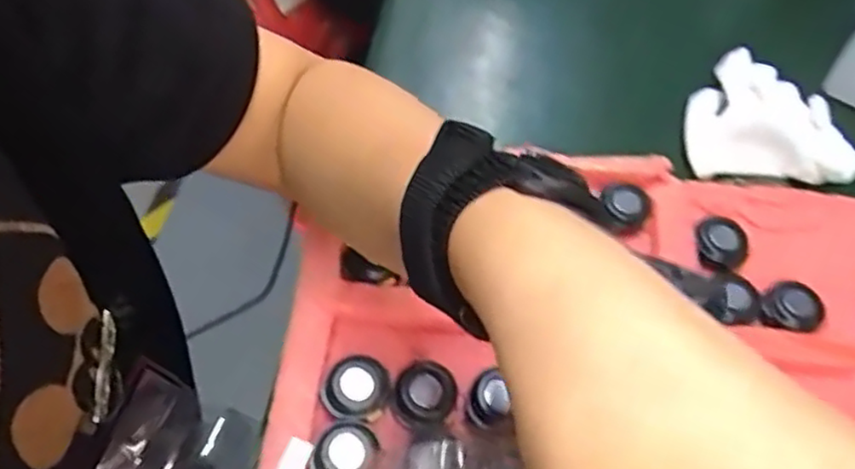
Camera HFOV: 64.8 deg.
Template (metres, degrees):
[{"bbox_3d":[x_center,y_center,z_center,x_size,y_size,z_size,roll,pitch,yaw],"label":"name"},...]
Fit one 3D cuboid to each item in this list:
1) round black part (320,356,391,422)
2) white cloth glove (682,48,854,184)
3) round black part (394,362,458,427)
[{"bbox_3d":[-0.032,0.069,0.301,0.029,0.007,0.027,1,57,-1],"label":"round black part"},{"bbox_3d":[0.209,-0.076,0.421,0.102,0.025,0.088,2,57,-1],"label":"white cloth glove"},{"bbox_3d":[0.000,0.071,0.301,0.027,0.006,0.028,1,57,-1],"label":"round black part"}]

